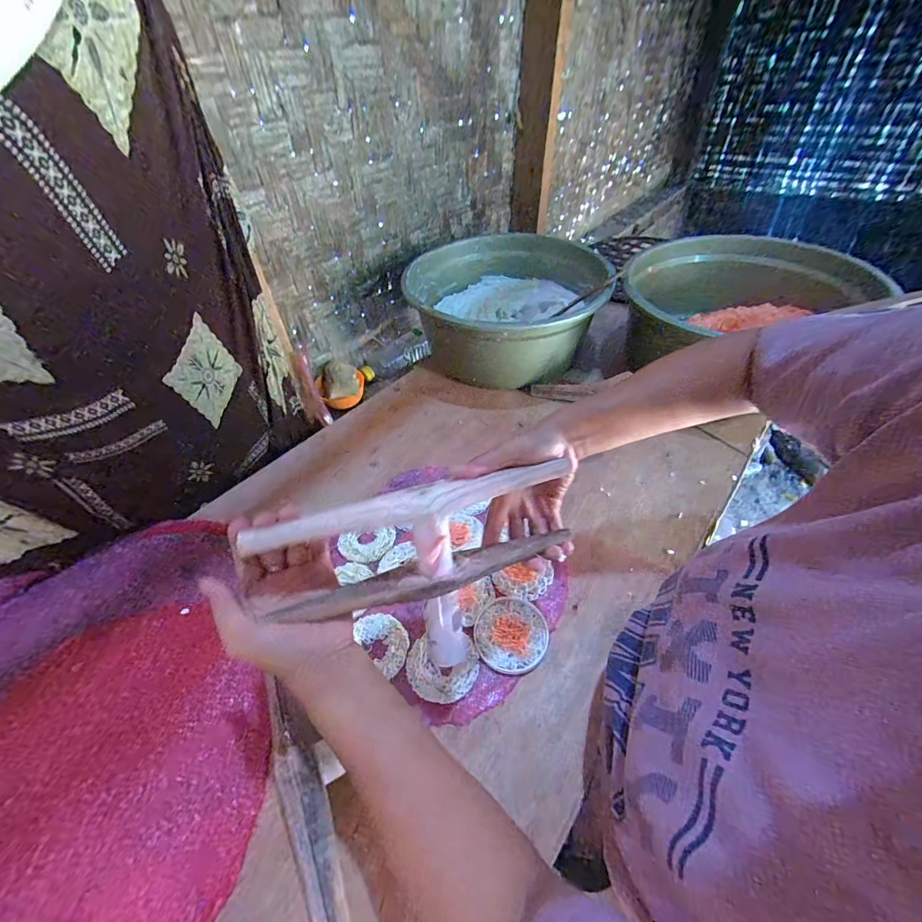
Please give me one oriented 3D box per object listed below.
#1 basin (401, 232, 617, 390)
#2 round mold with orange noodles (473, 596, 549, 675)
[{"bbox_3d":[0.085,-0.334,0.859,0.384,0.147,0.392,-2,46,2],"label":"basin"},{"bbox_3d":[0.060,0.207,0.481,0.084,0.007,0.087,-2,46,2],"label":"round mold with orange noodles"}]

